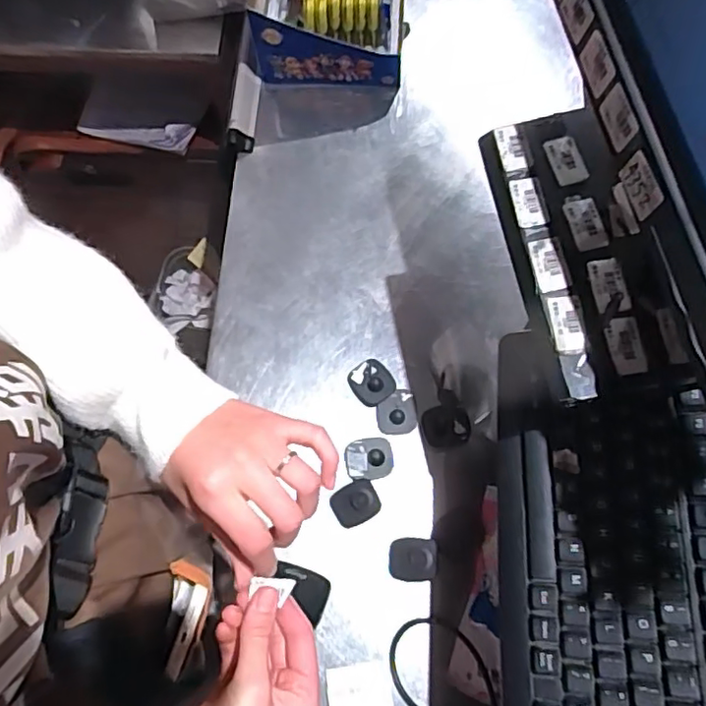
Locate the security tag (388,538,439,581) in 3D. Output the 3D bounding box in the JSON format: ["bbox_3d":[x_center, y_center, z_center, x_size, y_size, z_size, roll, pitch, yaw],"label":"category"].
[{"bbox_3d":[0.056,0.190,0.551,0.044,0.012,0.037,-3,72,0],"label":"security tag"}]

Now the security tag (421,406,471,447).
[{"bbox_3d":[0.094,0.073,0.596,0.048,0.011,0.041,-5,72,0],"label":"security tag"}]

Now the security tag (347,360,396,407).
[{"bbox_3d":[0.021,0.030,0.611,0.044,0.013,0.048,-38,75,-10],"label":"security tag"}]

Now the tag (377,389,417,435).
[{"bbox_3d":[0.043,0.059,0.600,0.039,0.010,0.045,-5,72,0],"label":"tag"}]

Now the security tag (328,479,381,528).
[{"bbox_3d":[0.003,0.144,0.568,0.044,0.015,0.035,-29,74,-8],"label":"security tag"}]

